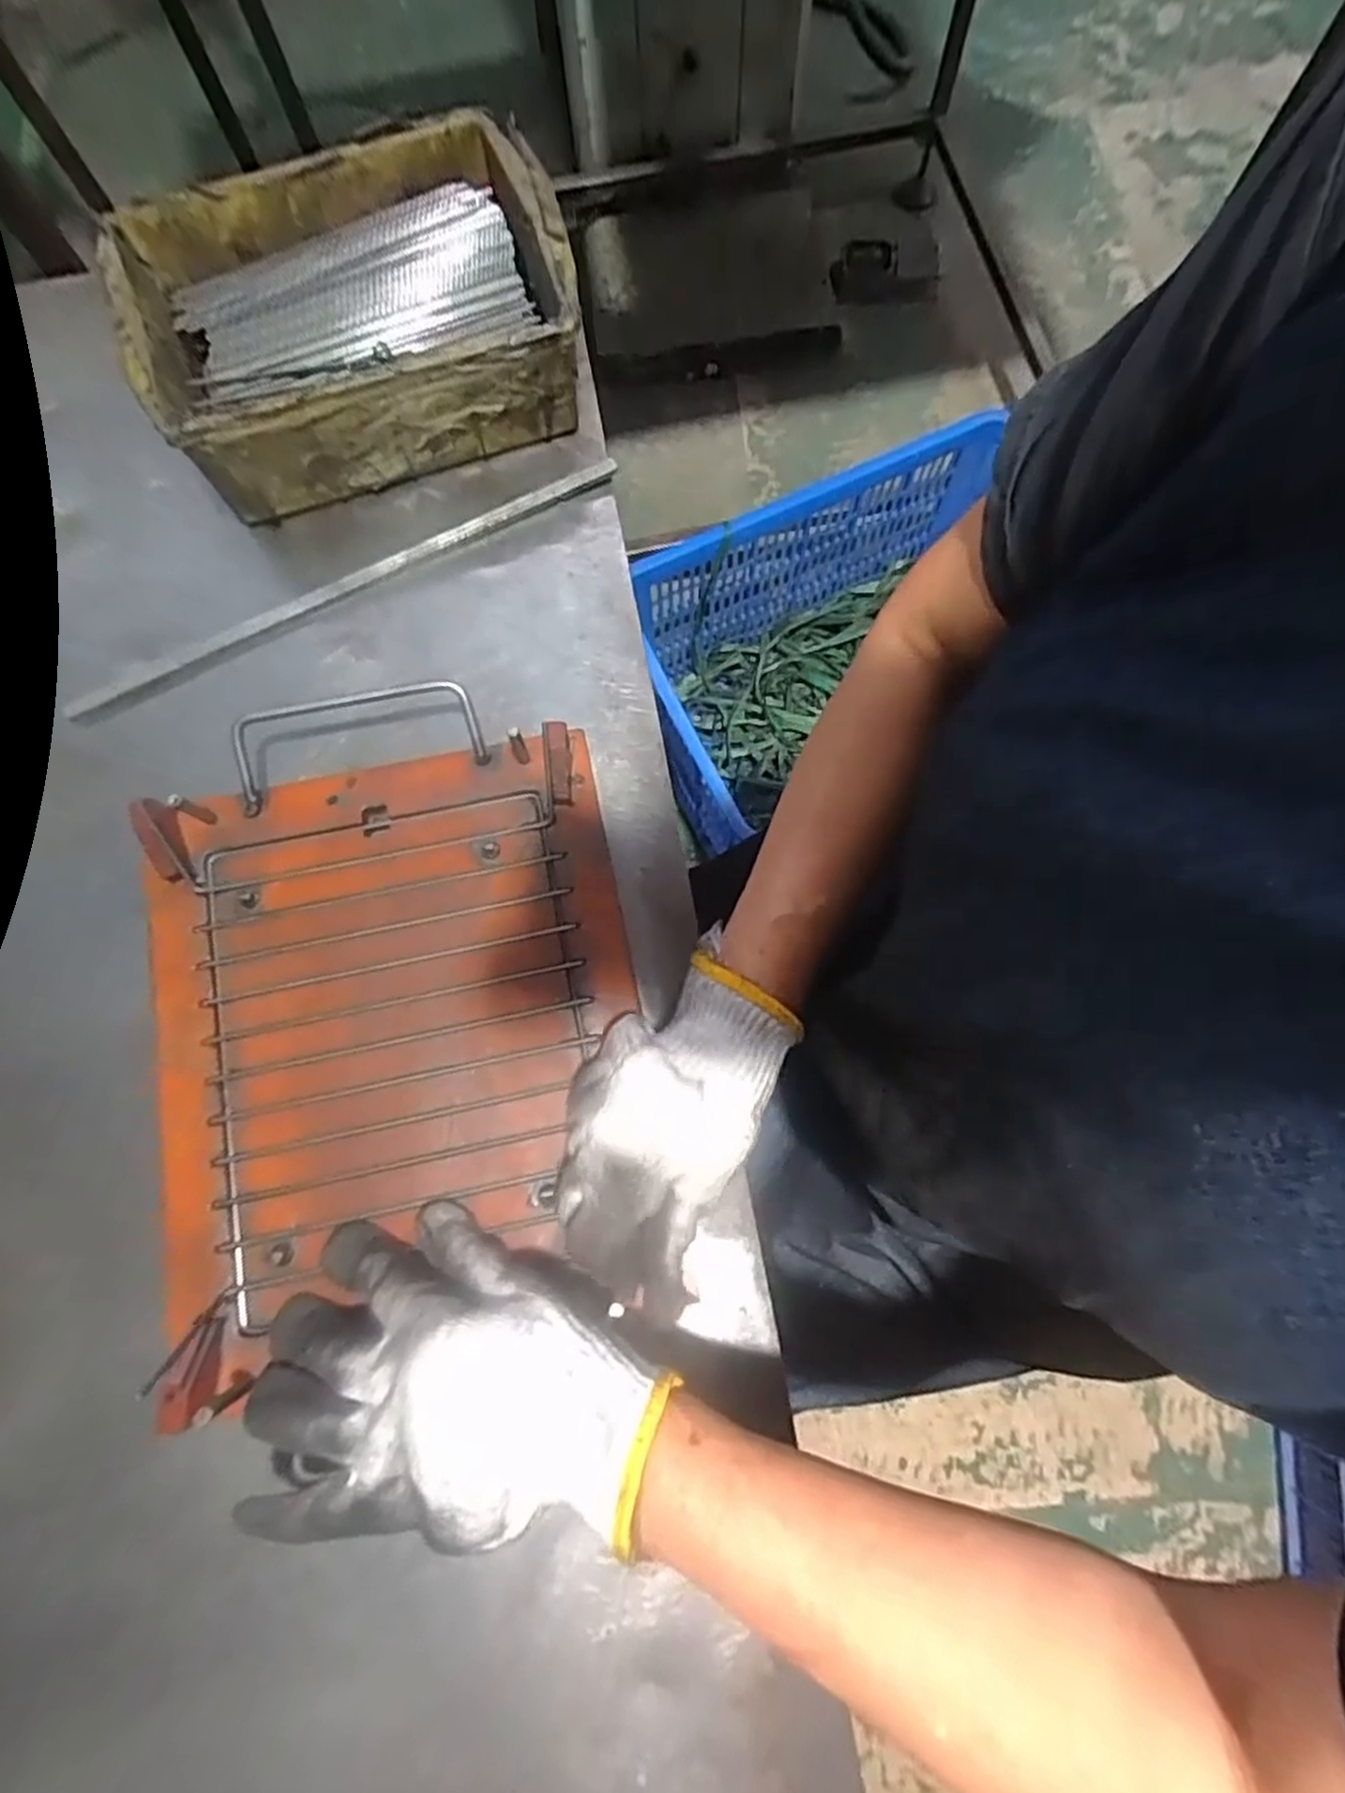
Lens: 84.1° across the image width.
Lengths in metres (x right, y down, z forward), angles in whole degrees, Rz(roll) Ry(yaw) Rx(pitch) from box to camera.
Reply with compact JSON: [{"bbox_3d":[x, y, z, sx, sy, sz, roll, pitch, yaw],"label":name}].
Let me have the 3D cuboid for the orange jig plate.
[{"bbox_3d":[-0.140,0.063,0.380,0.239,0.027,0.281,-13,76,-3],"label":"orange jig plate"}]

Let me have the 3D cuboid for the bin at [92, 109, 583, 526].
[{"bbox_3d":[-0.190,-0.349,0.460,0.246,0.082,0.173,-17,76,-2],"label":"bin"}]

